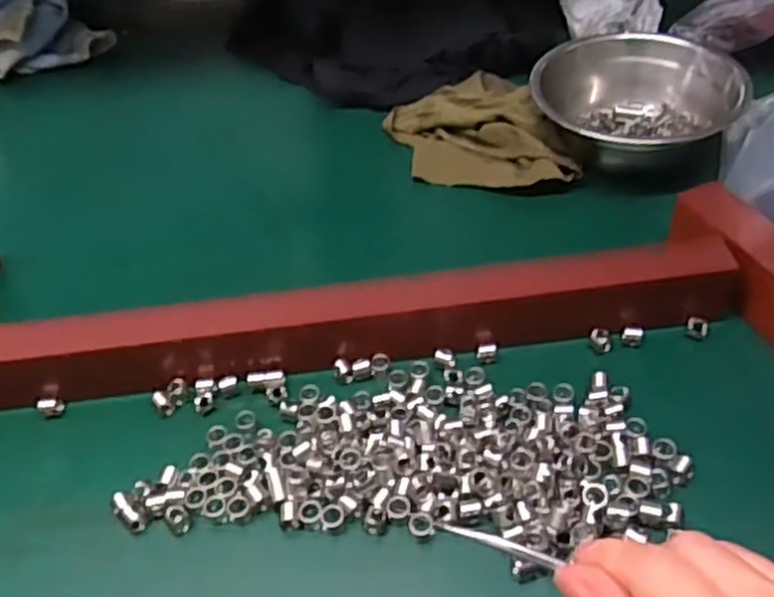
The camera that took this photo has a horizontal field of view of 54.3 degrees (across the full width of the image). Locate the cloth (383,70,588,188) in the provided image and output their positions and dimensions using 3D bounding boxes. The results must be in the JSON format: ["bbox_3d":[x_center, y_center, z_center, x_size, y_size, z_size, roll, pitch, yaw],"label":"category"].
[{"bbox_3d":[0.062,-0.113,0.502,0.101,0.032,0.130,-14,47,-6],"label":"cloth"}]

